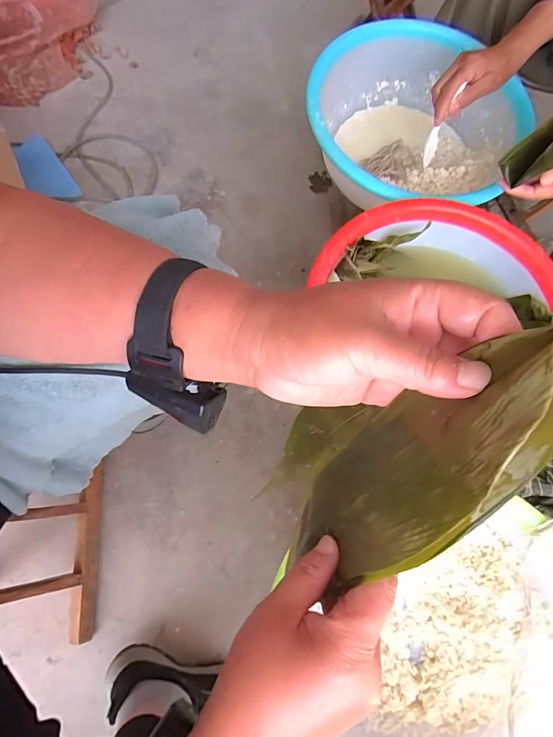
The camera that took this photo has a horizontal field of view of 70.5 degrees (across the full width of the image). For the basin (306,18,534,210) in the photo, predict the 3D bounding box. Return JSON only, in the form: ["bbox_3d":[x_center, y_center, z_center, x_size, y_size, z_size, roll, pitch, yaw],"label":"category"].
[{"bbox_3d":[0.218,-0.399,0.650,0.320,0.122,0.358,23,75,4],"label":"basin"}]

